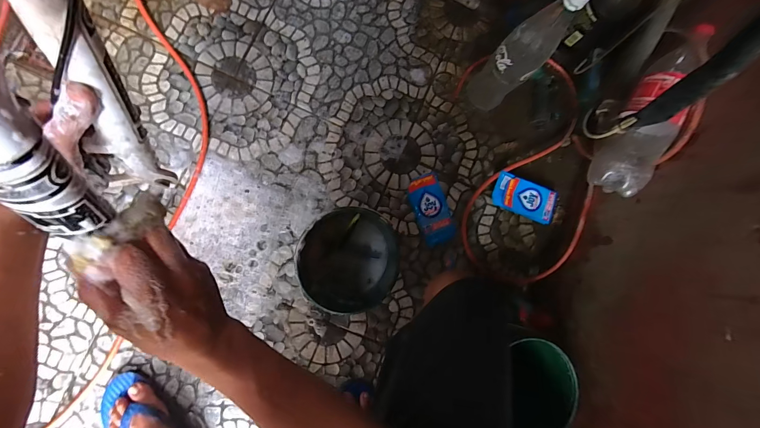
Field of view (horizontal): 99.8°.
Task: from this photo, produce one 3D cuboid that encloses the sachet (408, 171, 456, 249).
[{"bbox_3d":[0.117,-0.011,0.726,0.078,0.009,0.156,-19,88,-9],"label":"sachet"}]

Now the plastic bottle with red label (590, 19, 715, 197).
[{"bbox_3d":[0.486,-0.181,0.571,0.093,0.088,0.301,25,94,-5],"label":"plastic bottle with red label"}]

